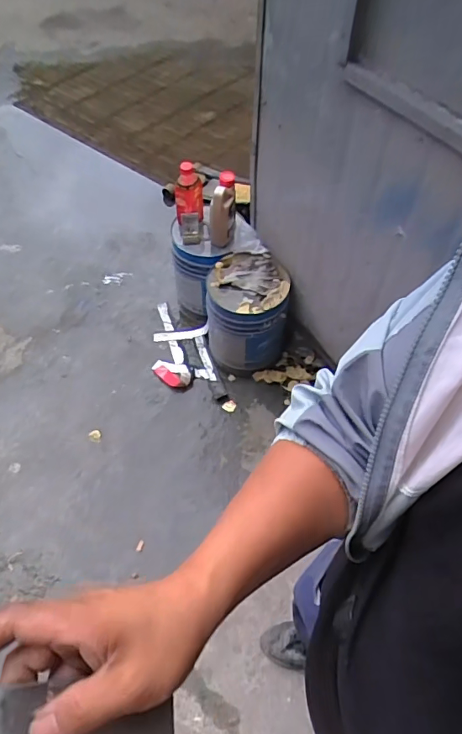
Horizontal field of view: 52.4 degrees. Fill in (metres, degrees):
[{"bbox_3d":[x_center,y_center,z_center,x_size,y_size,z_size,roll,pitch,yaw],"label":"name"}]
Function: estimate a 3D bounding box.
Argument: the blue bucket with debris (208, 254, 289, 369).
[{"bbox_3d":[0.050,-0.173,1.618,0.256,0.344,0.261,0,58,-1],"label":"blue bucket with debris"}]

